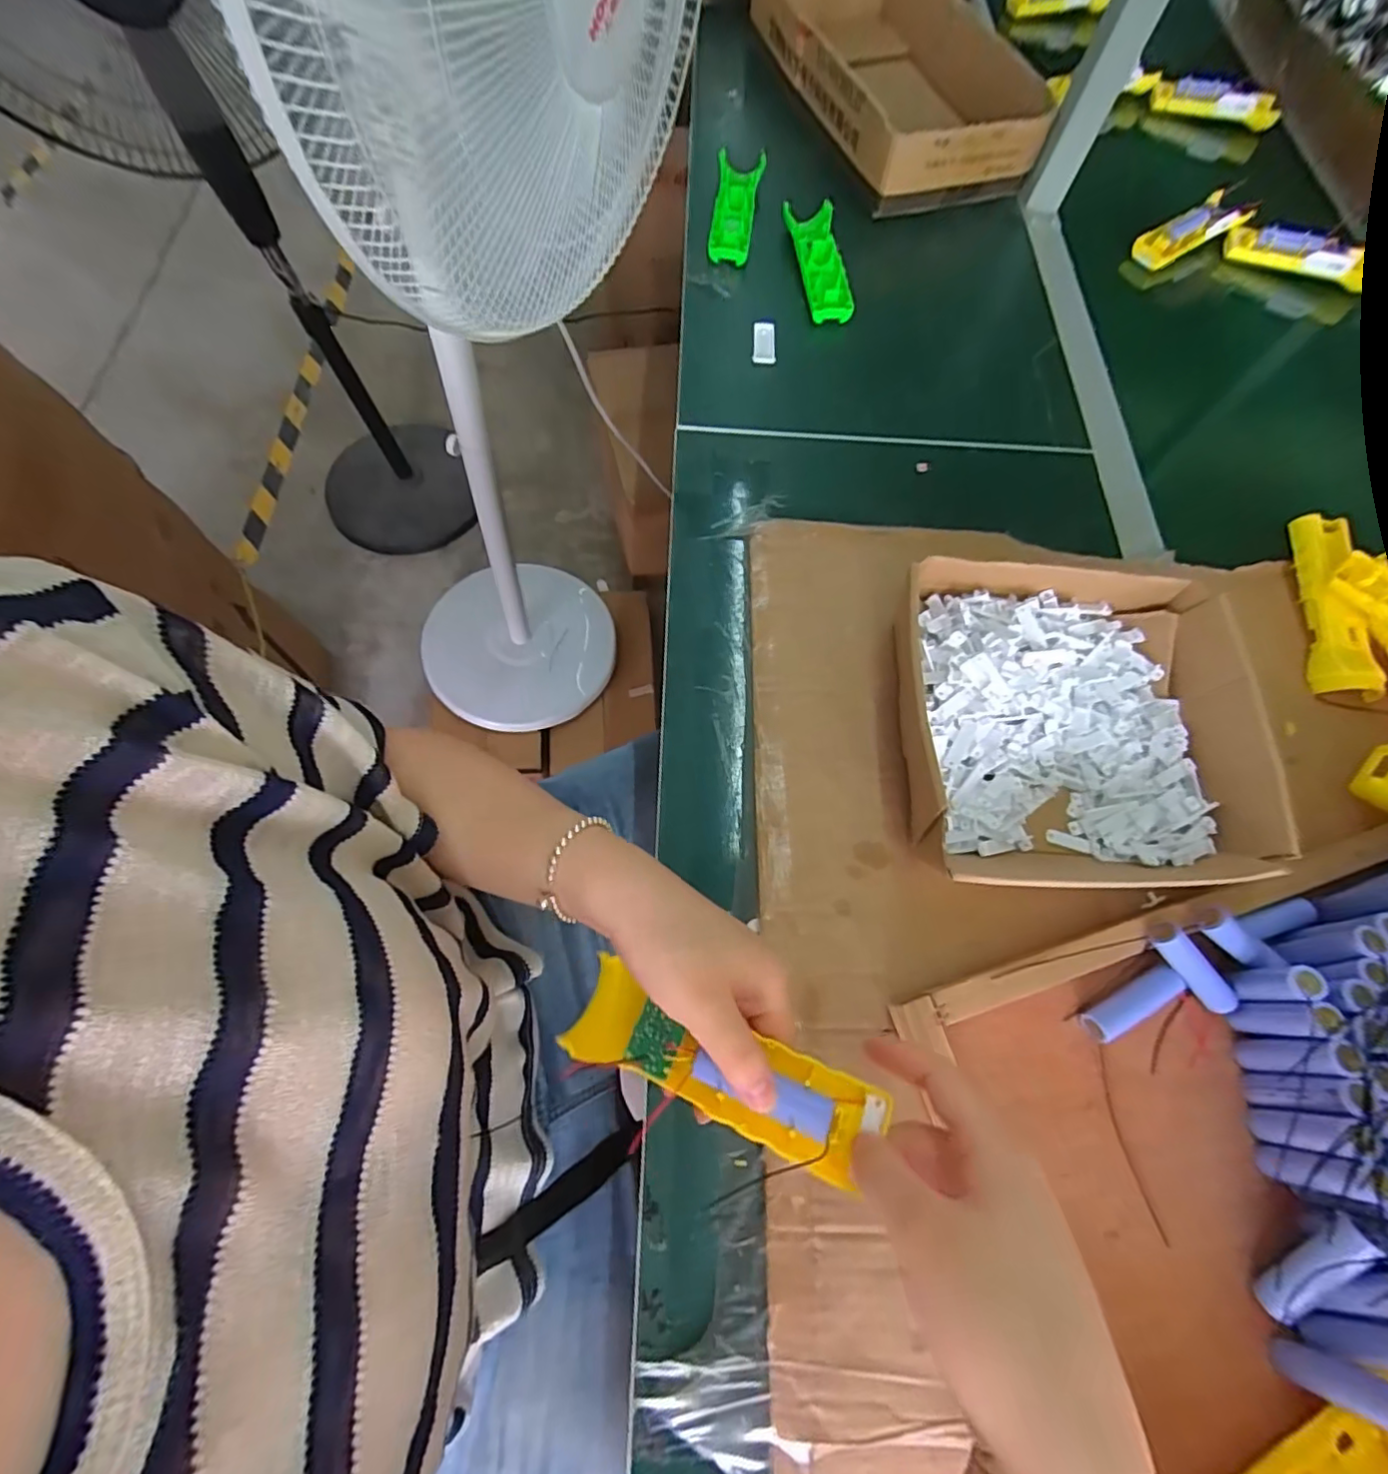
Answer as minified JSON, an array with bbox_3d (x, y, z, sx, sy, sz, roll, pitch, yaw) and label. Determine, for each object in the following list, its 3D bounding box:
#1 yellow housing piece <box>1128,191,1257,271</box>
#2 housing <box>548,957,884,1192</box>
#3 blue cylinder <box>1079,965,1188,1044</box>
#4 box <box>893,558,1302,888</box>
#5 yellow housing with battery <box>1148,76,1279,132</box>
[{"bbox_3d":[0.588,-0.603,0.708,0.173,0.028,0.043,-29,73,-14],"label":"yellow housing piece"},{"bbox_3d":[0.010,0.161,0.294,0.158,0.021,0.048,12,67,24],"label":"housing"},{"bbox_3d":[0.272,0.166,0.372,0.067,0.019,0.018,-23,72,-12],"label":"blue cylinder"},{"bbox_3d":[0.264,-0.012,0.428,0.228,0.059,0.231,2,69,-3],"label":"box"},{"bbox_3d":[0.728,-0.883,0.828,0.174,0.033,0.038,14,68,3],"label":"yellow housing with battery"}]

